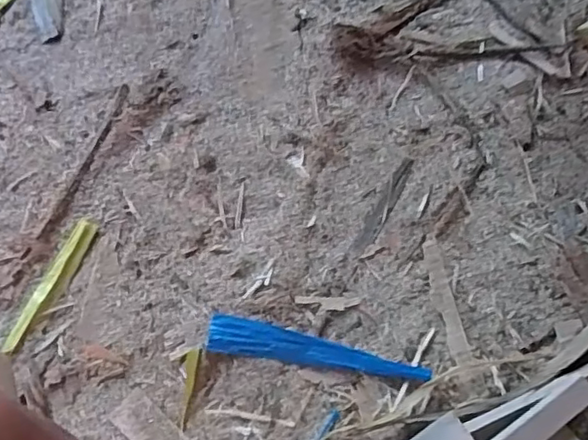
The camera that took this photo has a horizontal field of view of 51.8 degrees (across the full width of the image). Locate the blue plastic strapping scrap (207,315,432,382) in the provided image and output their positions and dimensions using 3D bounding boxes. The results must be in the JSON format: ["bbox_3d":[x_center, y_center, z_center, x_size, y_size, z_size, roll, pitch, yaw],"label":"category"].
[{"bbox_3d":[0.019,0.106,0.488,0.176,0.014,0.028,10,76,1],"label":"blue plastic strapping scrap"}]

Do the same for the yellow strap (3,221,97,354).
[{"bbox_3d":[-0.202,0.054,0.503,0.017,0.004,0.120,28,74,4],"label":"yellow strap"}]

